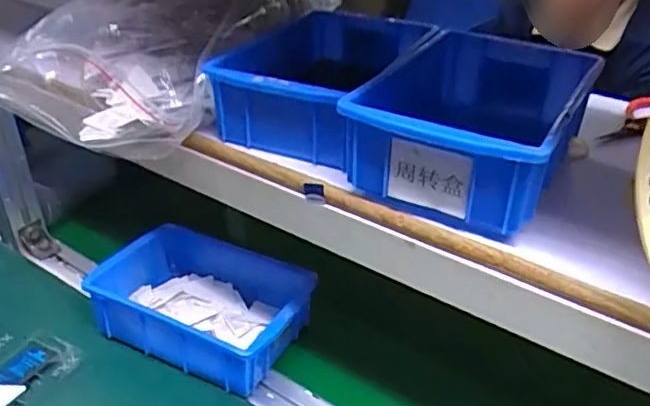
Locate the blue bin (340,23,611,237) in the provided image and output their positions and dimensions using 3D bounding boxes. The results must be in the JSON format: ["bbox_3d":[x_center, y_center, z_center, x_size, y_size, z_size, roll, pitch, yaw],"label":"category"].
[{"bbox_3d":[0.108,-0.059,0.429,0.123,0.067,0.183,18,36,25],"label":"blue bin"}]

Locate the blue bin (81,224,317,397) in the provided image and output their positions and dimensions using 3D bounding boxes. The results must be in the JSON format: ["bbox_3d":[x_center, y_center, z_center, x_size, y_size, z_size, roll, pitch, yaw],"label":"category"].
[{"bbox_3d":[-0.119,0.096,0.610,0.205,0.063,0.149,15,38,21],"label":"blue bin"}]

